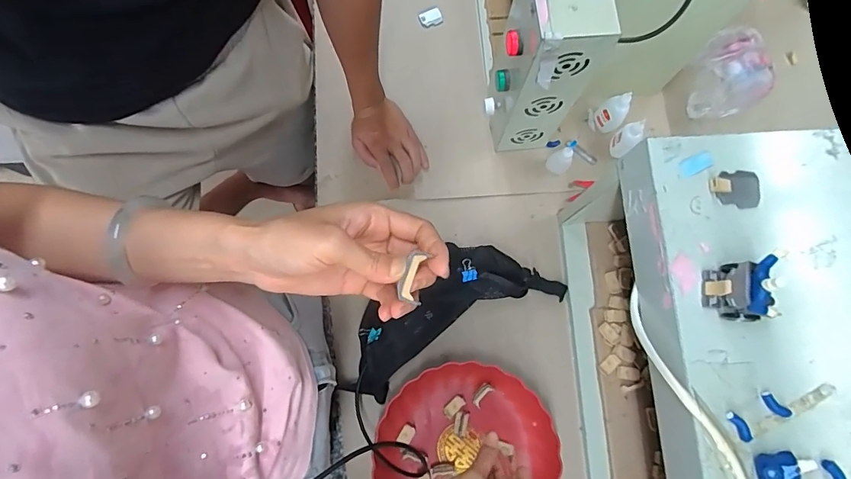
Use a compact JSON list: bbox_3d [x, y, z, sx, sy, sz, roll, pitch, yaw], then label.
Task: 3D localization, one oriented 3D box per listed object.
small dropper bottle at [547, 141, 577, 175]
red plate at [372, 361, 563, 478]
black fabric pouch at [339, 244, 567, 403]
[{"bbox_3d":[0.211,-0.124,0.656,0.025,0.082,0.025,-21,79,-6],"label":"small dropper bottle"},{"bbox_3d":[0.056,0.292,0.582,0.239,0.046,0.234,0,78,-1],"label":"red plate"},{"bbox_3d":[0.025,0.099,0.594,0.348,0.107,0.144,-31,80,-7],"label":"black fabric pouch"}]

